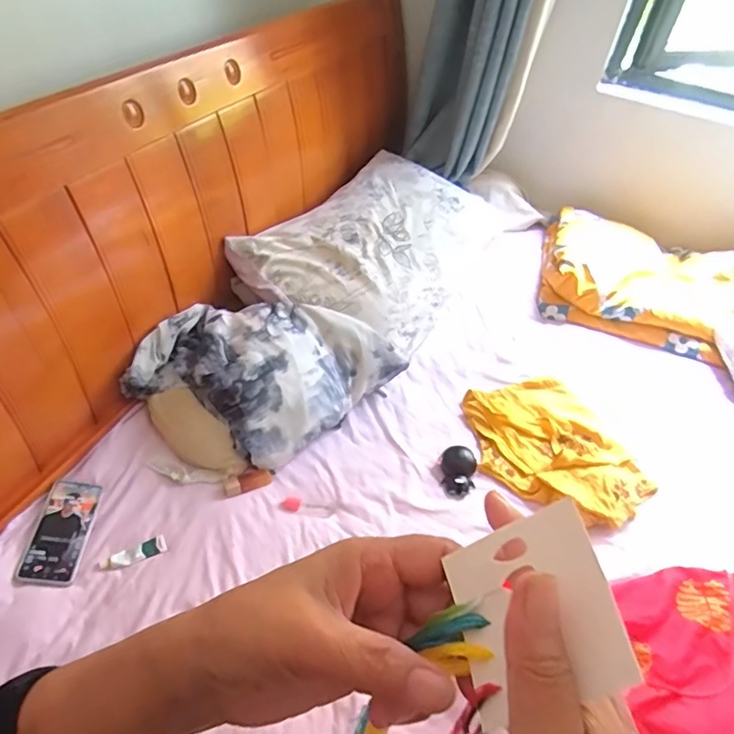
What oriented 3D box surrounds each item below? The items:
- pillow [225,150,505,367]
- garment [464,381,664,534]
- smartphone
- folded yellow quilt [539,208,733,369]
[{"bbox_3d":[0.044,-0.298,1.316,0.393,0.166,0.662,24,51,16],"label":"pillow"},{"bbox_3d":[0.357,0.154,1.070,0.289,0.043,0.343,-11,48,-17],"label":"garment"},{"bbox_3d":[-0.466,0.249,0.847,0.077,0.007,0.158,11,50,-15],"label":"smartphone"},{"bbox_3d":[0.717,-0.239,1.445,0.511,0.102,0.430,18,46,11],"label":"folded yellow quilt"}]

